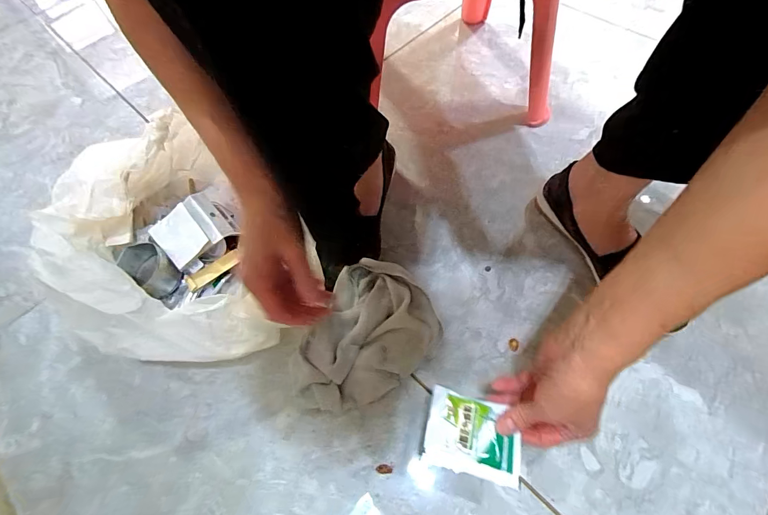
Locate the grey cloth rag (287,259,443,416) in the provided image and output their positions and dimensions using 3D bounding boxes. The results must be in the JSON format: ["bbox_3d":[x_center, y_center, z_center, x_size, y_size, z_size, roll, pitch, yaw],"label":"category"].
[{"bbox_3d":[-0.016,0.100,0.442,0.137,0.050,0.183,23,66,15],"label":"grey cloth rag"}]

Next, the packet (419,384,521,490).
[{"bbox_3d":[0.085,0.170,0.346,0.087,0.005,0.067,14,64,10],"label":"packet"}]

